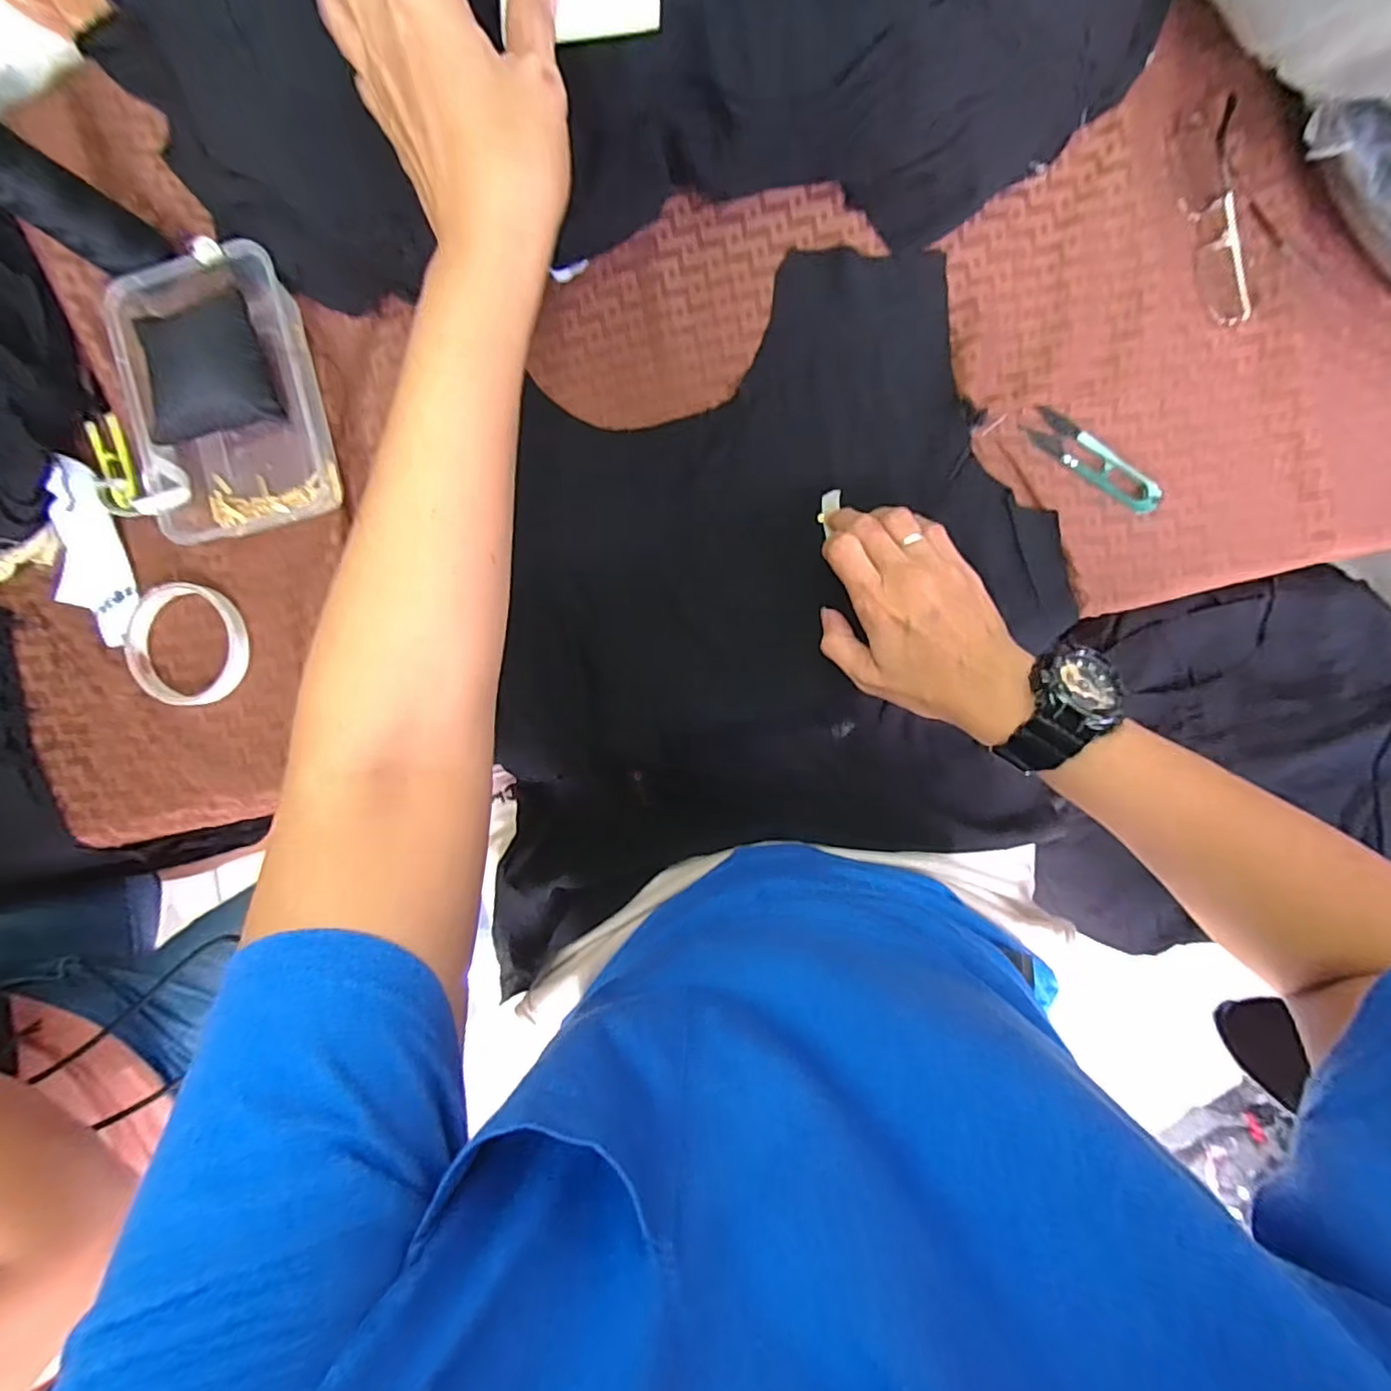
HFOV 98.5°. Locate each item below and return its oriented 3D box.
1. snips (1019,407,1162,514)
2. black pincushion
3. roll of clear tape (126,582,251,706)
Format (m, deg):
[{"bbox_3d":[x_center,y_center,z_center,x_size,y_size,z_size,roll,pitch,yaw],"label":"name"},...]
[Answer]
[{"bbox_3d":[0.268,-0.158,0.401,0.100,0.007,0.026,37,94,3],"label":"snips"},{"bbox_3d":[-0.326,-0.215,0.404,0.078,0.033,0.079,-12,91,5],"label":"black pincushion"},{"bbox_3d":[-0.364,-0.037,0.426,0.087,0.015,0.084,0,92,5],"label":"roll of clear tape"}]

